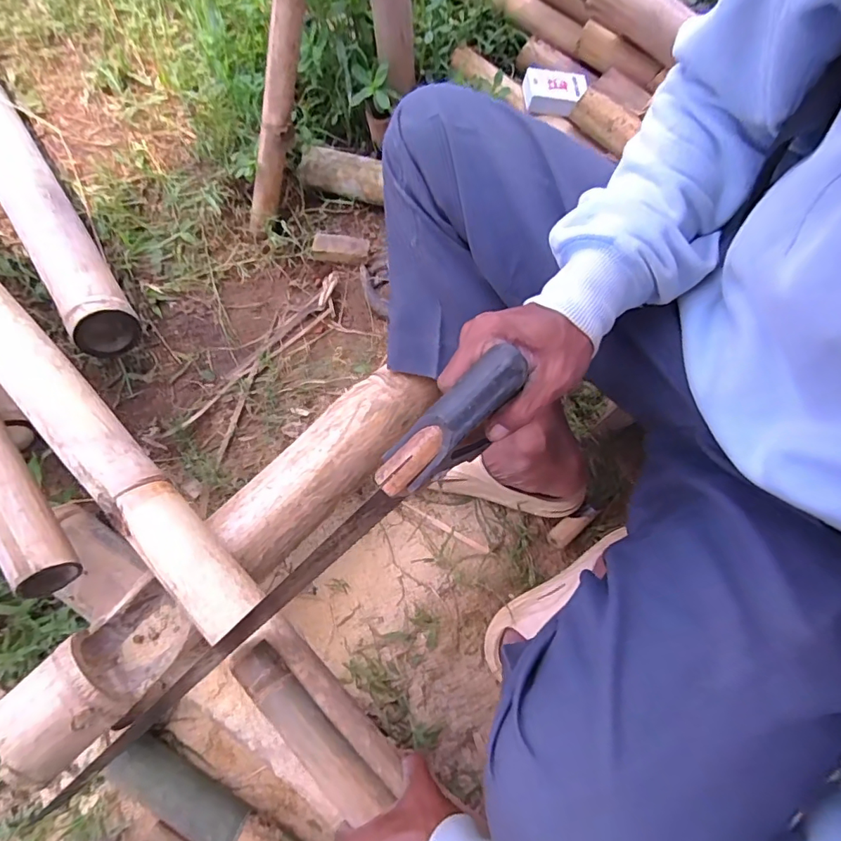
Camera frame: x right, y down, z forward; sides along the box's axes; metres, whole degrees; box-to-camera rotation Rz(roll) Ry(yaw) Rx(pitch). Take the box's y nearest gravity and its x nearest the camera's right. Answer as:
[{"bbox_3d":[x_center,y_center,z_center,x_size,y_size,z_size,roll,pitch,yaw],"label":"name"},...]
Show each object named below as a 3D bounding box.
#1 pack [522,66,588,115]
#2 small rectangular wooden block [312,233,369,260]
[{"bbox_3d":[0.212,-0.522,0.797,0.096,0.033,0.061,3,71,3],"label":"pack"},{"bbox_3d":[-0.126,-0.274,0.796,0.087,0.020,0.035,7,71,4],"label":"small rectangular wooden block"}]

